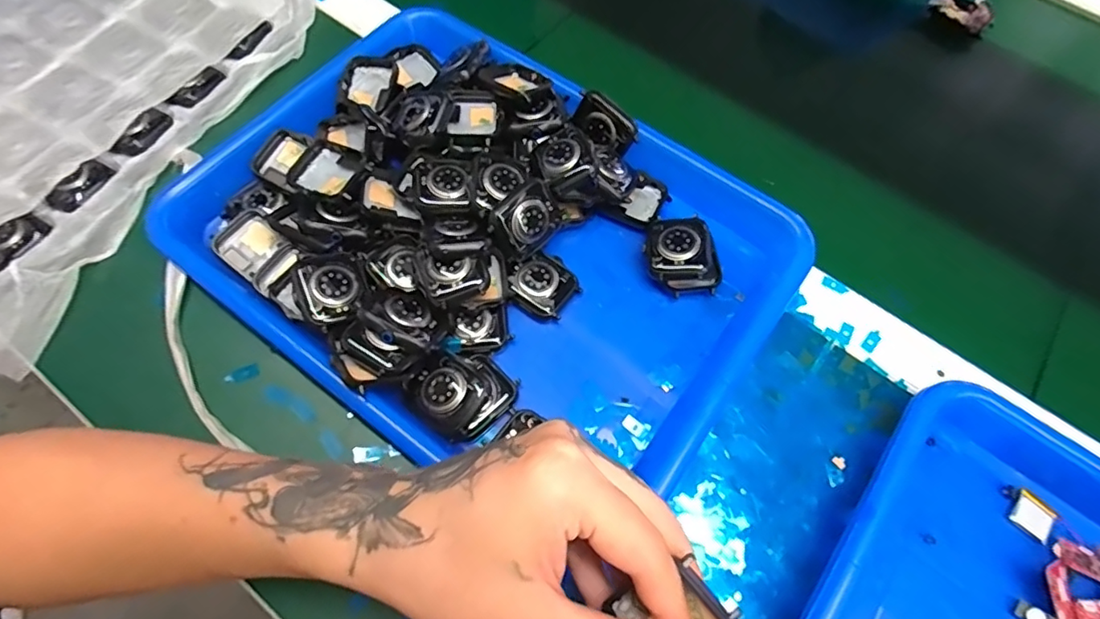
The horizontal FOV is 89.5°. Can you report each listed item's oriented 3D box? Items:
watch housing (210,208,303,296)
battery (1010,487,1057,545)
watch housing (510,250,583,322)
[{"bbox_3d":[-0.170,-0.031,0.327,0.034,0.016,0.051,-41,73,-19],"label":"watch housing"},{"bbox_3d":[0.251,0.107,0.288,0.019,0.005,0.019,-39,72,-18],"label":"battery"},{"bbox_3d":[-0.004,-0.015,0.335,0.036,0.010,0.039,35,68,14],"label":"watch housing"}]

